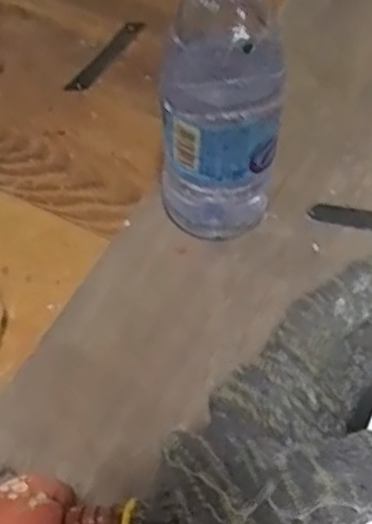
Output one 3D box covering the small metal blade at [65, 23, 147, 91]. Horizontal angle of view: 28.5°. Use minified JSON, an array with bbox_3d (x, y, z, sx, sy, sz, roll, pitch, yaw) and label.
[{"bbox_3d":[-0.063,-0.164,0.585,0.015,0.004,0.099,28,58,12],"label":"small metal blade"}]

